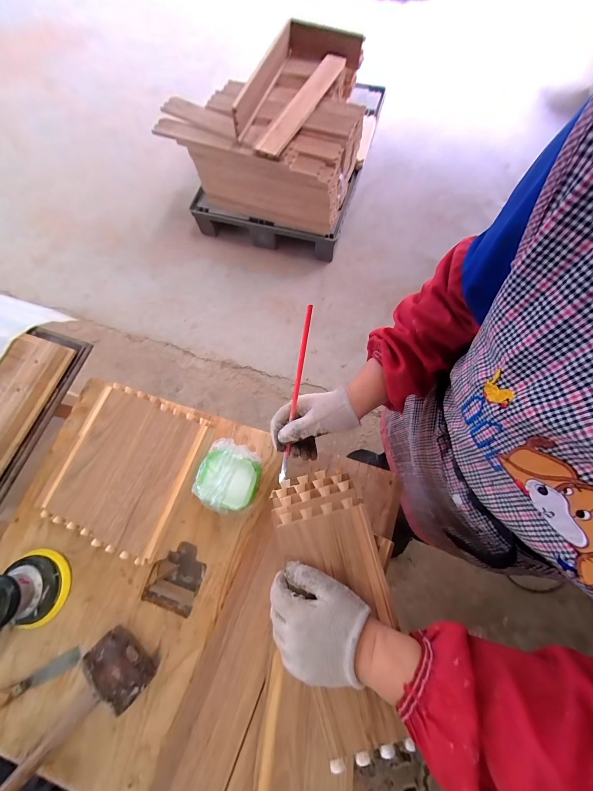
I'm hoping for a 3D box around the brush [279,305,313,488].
[{"bbox_3d":[0.000,0.011,0.391,0.015,0.005,0.249,9,102,2],"label":"brush"}]

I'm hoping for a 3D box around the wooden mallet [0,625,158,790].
[{"bbox_3d":[-0.342,0.475,0.403,0.284,0.056,0.092,-43,76,-10],"label":"wooden mallet"}]

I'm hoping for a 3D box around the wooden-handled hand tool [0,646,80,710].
[{"bbox_3d":[-0.420,0.447,0.442,0.160,0.015,0.025,-26,74,-5],"label":"wooden-handled hand tool"}]

